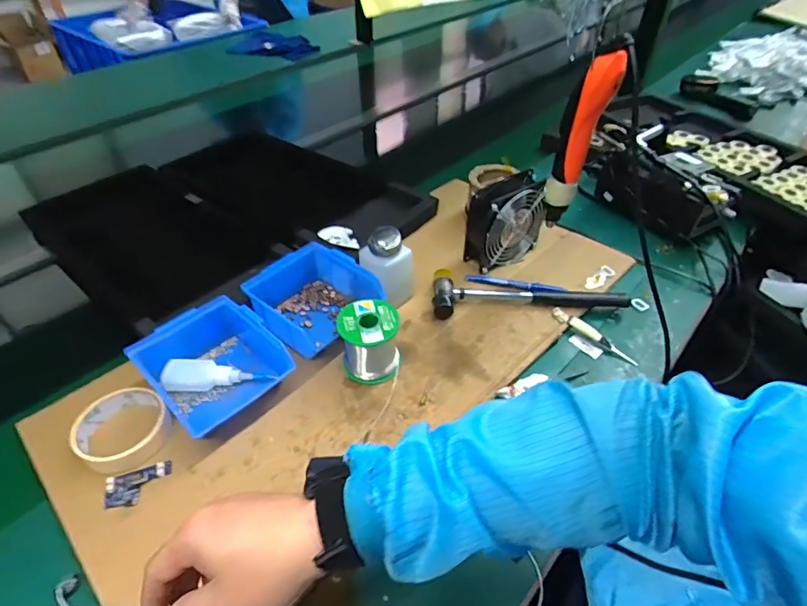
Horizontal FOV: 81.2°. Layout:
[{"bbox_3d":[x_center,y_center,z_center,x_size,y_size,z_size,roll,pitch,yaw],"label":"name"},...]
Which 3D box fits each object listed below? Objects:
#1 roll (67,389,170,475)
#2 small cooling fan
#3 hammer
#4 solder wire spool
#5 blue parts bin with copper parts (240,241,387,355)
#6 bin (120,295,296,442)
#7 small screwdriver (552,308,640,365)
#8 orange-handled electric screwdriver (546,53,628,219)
[{"bbox_3d":[-0.292,0.127,0.488,0.086,0.023,0.088,1,44,-1],"label":"roll"},{"bbox_3d":[0.147,-0.115,0.670,0.121,0.115,0.058,-23,50,-22],"label":"small cooling fan"},{"bbox_3d":[0.168,-0.014,0.640,0.260,0.031,0.075,-2,45,-3],"label":"hammer"},{"bbox_3d":[-0.038,0.044,0.541,0.068,0.070,0.067,-4,45,-5],"label":"solder wire spool"},{"bbox_3d":[-0.116,-0.002,0.601,0.131,0.074,0.130,-35,55,-30],"label":"blue parts bin with copper parts"},{"bbox_3d":[-0.207,0.069,0.521,0.134,0.060,0.130,33,53,28],"label":"bin"},{"bbox_3d":[0.242,0.041,0.598,0.117,0.013,0.018,37,51,21],"label":"small screwdriver"},{"bbox_3d":[0.198,-0.178,0.532,0.047,0.198,0.034,13,46,12],"label":"orange-handled electric screwdriver"}]

